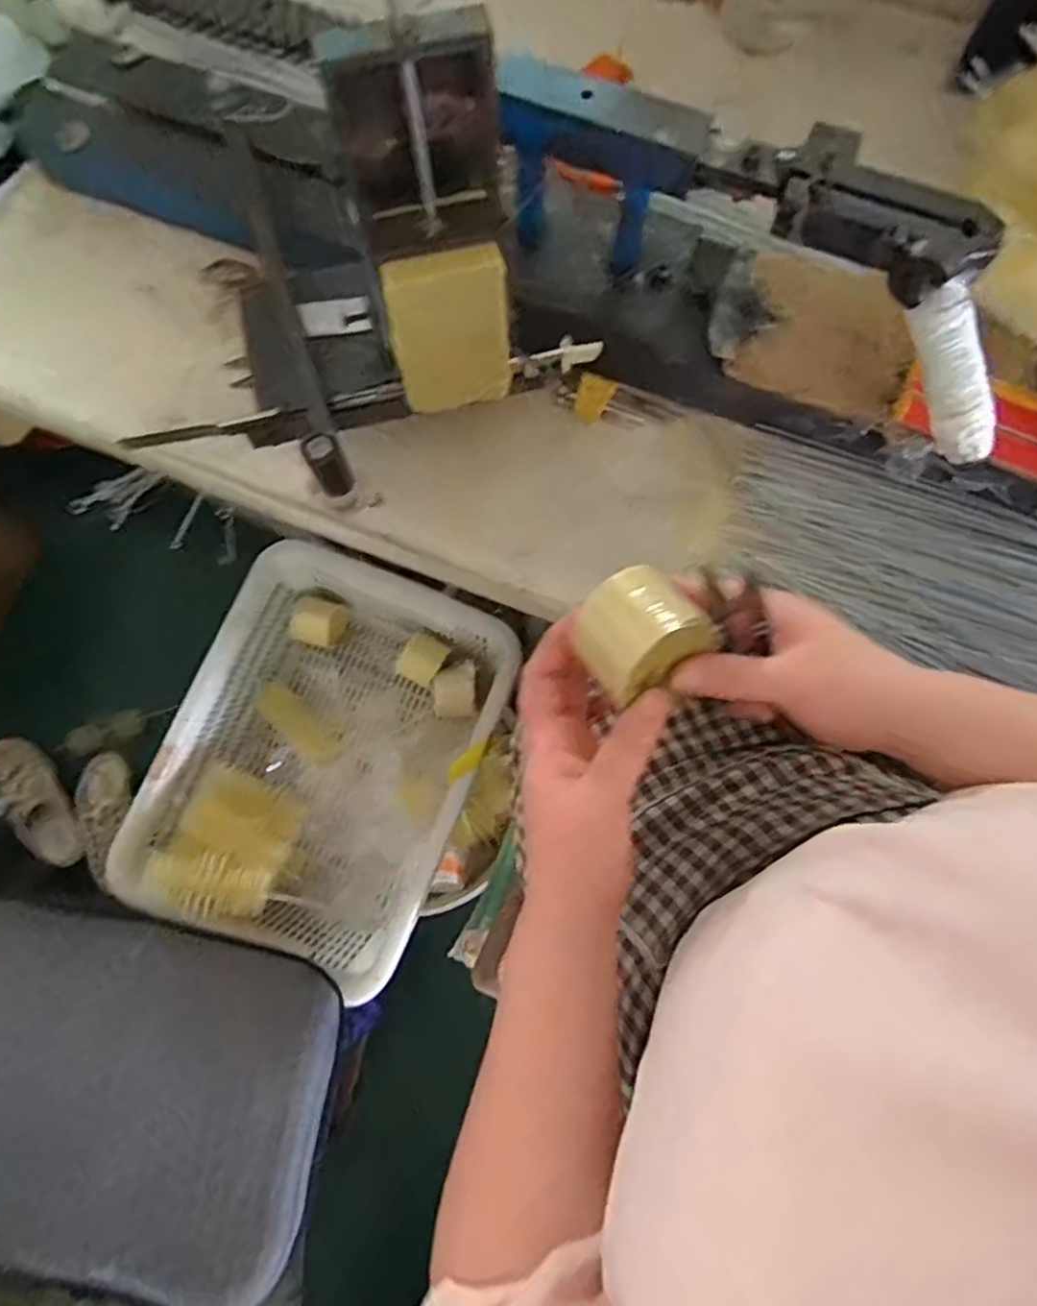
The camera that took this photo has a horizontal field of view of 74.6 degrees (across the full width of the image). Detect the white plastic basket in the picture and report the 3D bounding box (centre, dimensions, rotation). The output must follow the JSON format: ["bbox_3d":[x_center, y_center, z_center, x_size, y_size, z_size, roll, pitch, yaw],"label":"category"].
[{"bbox_3d":[-0.192,0.113,0.738,0.320,0.124,0.387,21,80,4],"label":"white plastic basket"}]

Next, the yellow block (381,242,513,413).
[{"bbox_3d":[-0.034,-0.165,0.358,0.061,0.096,0.023,-9,80,-2],"label":"yellow block"}]

